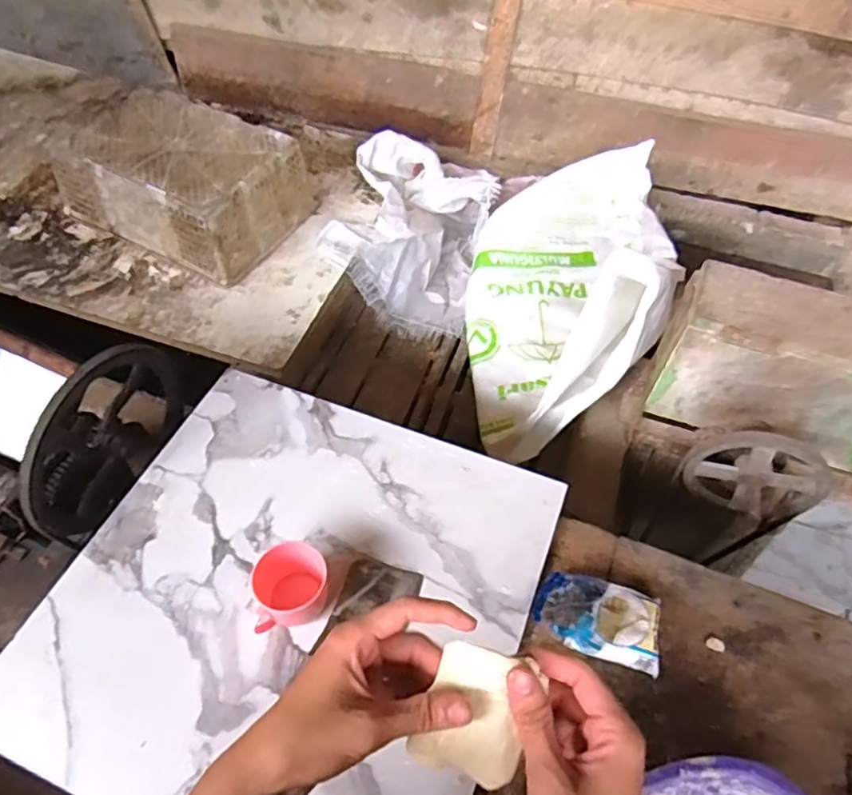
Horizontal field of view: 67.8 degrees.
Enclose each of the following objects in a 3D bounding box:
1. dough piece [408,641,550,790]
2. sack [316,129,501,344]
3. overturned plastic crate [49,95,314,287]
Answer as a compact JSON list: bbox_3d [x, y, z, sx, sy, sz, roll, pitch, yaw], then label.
[{"bbox_3d":[0.031,0.189,0.378,0.059,0.007,0.074,20,84,13],"label":"dough piece"},{"bbox_3d":[-0.021,-0.393,1.491,0.335,0.265,0.418,15,53,7],"label":"sack"},{"bbox_3d":[-0.521,-0.475,1.378,0.471,0.167,0.325,28,55,16],"label":"overturned plastic crate"}]

